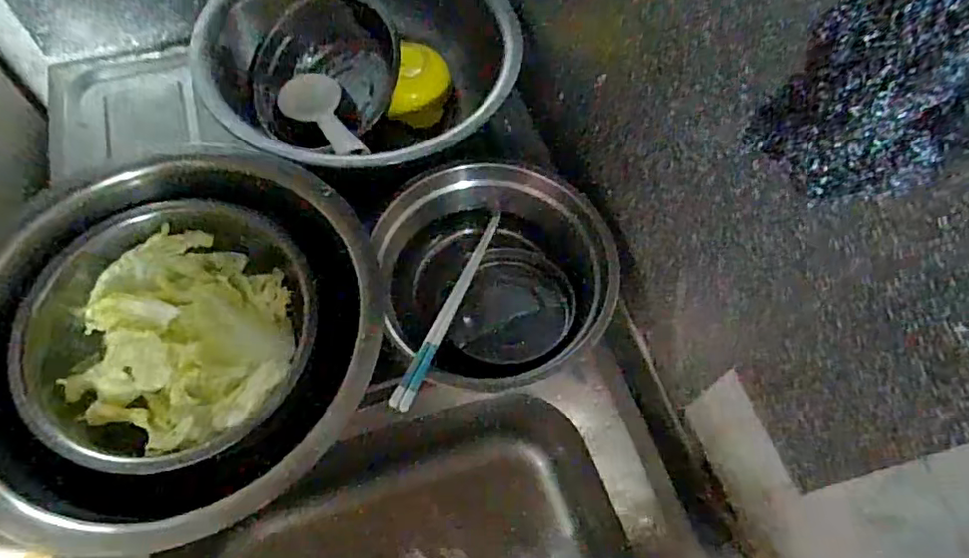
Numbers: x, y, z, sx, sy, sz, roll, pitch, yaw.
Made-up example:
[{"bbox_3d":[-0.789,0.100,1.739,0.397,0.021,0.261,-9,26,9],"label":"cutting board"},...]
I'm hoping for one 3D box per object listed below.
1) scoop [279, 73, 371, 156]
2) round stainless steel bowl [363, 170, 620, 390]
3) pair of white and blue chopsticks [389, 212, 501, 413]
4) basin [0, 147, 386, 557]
[{"bbox_3d":[-0.167,-0.169,0.622,0.063,0.030,0.161,-26,52,-17],"label":"scoop"},{"bbox_3d":[0.007,-0.005,0.539,0.199,0.068,0.202,2,62,-3],"label":"round stainless steel bowl"},{"bbox_3d":[-0.026,0.017,0.518,0.014,0.008,0.234,20,48,7],"label":"pair of white and blue chopsticks"},{"bbox_3d":[-0.249,0.048,0.480,0.290,0.092,0.314,2,62,-3],"label":"basin"}]

